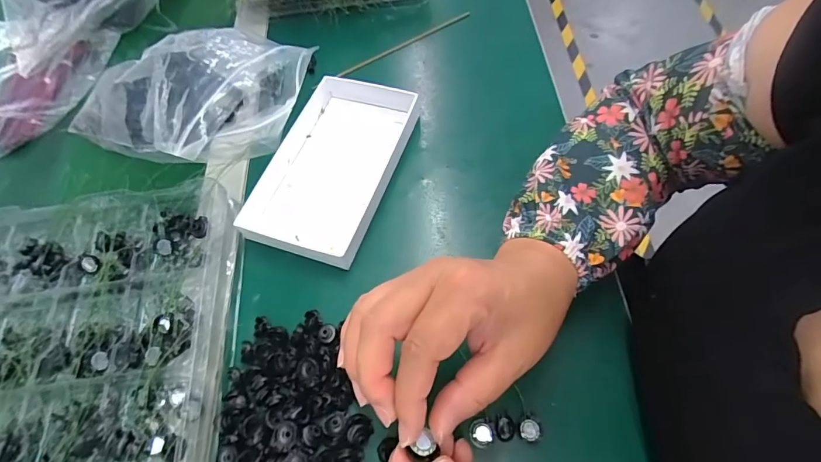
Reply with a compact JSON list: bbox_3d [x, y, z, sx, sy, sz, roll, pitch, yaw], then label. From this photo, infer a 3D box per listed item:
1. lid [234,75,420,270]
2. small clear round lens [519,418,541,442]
[{"bbox_3d":[-0.071,-0.060,0.384,0.110,0.030,0.173,15,65,13],"label":"lid"},{"bbox_3d":[0.077,0.129,0.274,0.013,0.008,0.013,-2,63,4],"label":"small clear round lens"}]

